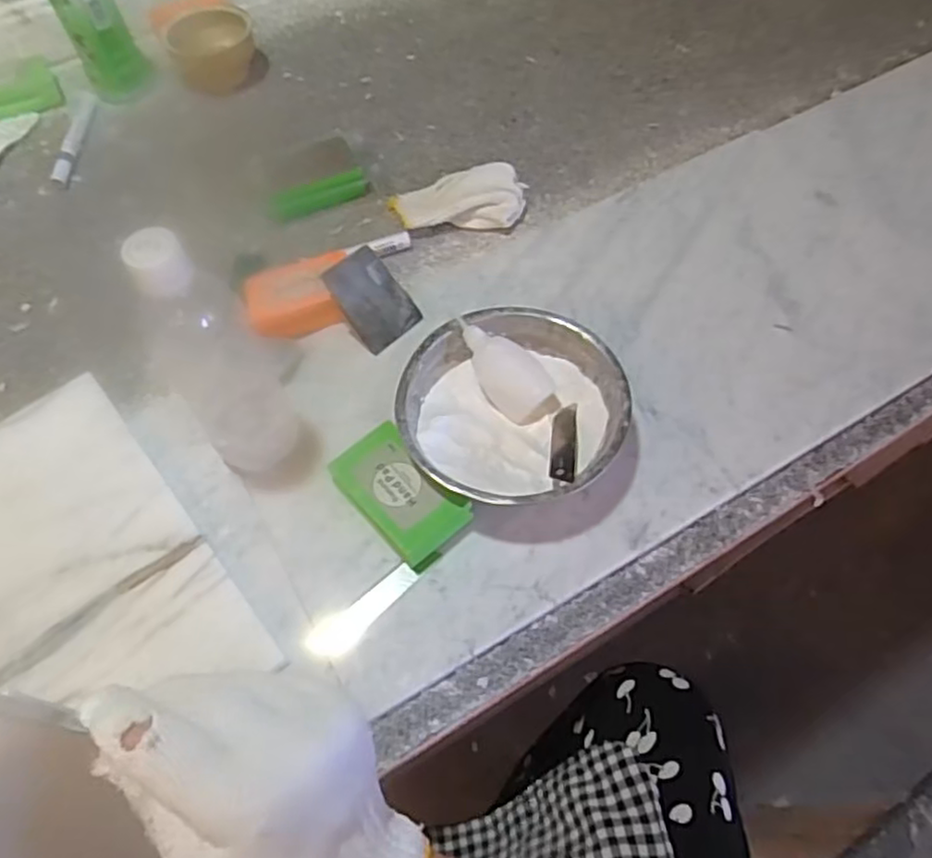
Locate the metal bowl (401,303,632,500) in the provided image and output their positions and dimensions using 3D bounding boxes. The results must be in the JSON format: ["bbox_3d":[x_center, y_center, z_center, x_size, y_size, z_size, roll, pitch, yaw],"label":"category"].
[{"bbox_3d":[0.035,-0.014,0.516,0.164,0.053,0.151,-1,59,1],"label":"metal bowl"}]

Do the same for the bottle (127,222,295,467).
[{"bbox_3d":[-0.164,-0.050,0.456,0.064,0.203,0.076,-25,61,-13],"label":"bottle"}]

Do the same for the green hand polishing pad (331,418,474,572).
[{"bbox_3d":[-0.048,0.046,0.491,0.059,0.017,0.099,-44,73,-4],"label":"green hand polishing pad"}]

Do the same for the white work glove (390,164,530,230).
[{"bbox_3d":[-0.007,-0.224,0.670,0.127,0.025,0.075,-1,59,1],"label":"white work glove"}]

